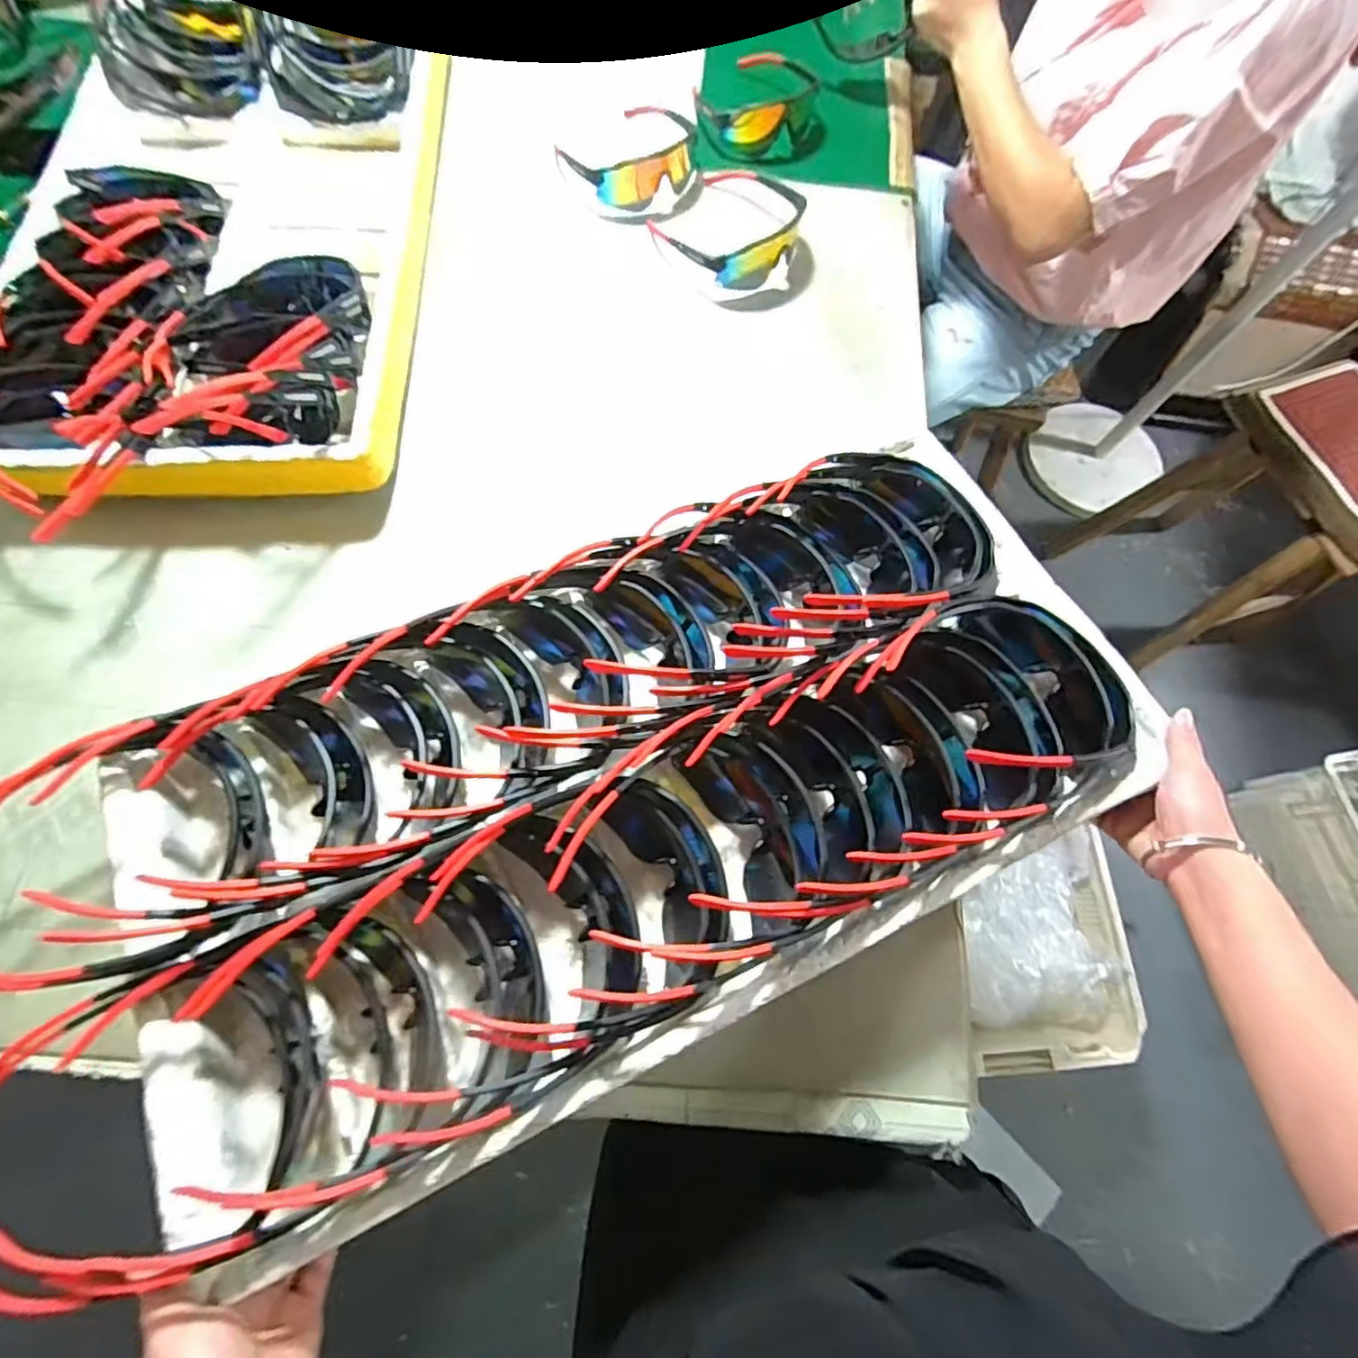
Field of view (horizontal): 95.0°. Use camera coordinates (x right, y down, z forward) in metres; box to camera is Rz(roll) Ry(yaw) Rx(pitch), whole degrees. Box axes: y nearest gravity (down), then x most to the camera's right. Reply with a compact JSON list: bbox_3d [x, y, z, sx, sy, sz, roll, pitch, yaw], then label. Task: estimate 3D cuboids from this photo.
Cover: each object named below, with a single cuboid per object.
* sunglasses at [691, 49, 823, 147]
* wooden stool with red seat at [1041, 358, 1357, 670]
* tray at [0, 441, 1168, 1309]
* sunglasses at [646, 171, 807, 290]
[{"bbox_3d":[0.095,-0.746,0.796,0.150,0.041,0.172,-5,71,-5],"label":"sunglasses"},{"bbox_3d":[1.207,-0.317,1.337,0.330,0.520,0.400,-18,73,-9],"label":"wooden stool with red seat"},{"bbox_3d":[-0.047,0.076,0.445,0.740,0.089,0.333,-24,72,-11],"label":"tray"},{"bbox_3d":[0.053,-0.531,0.718,0.150,0.049,0.176,-29,75,-12],"label":"sunglasses"}]

